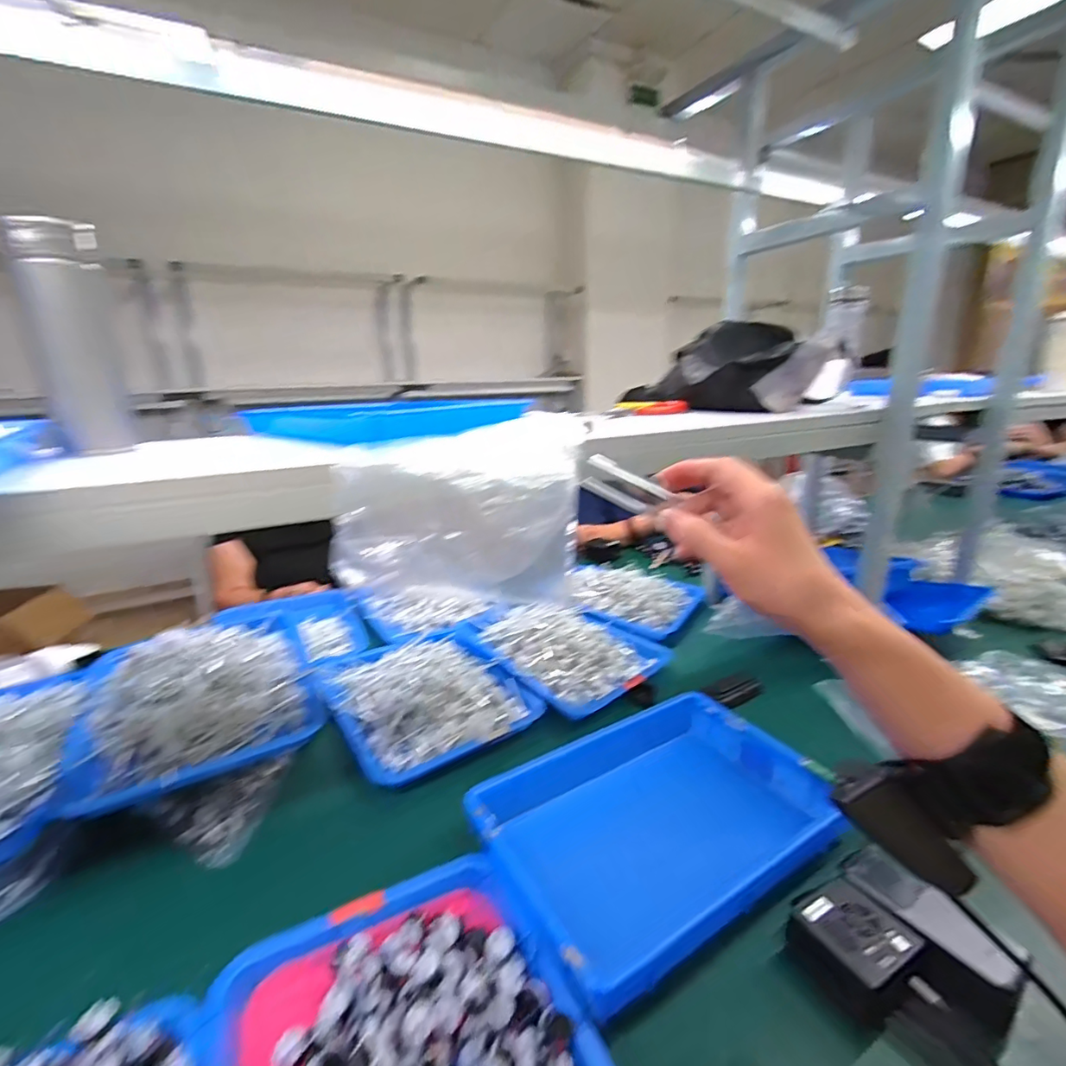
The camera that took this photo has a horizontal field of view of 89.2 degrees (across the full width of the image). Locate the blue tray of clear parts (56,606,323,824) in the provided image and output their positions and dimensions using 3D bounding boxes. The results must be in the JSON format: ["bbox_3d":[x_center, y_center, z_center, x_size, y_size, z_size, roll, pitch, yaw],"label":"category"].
[{"bbox_3d":[-0.409,0.184,0.660,0.252,0.075,0.274,-11,23,-31],"label":"blue tray of clear parts"}]

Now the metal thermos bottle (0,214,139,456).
[{"bbox_3d":[-0.439,-0.184,0.522,0.056,0.204,0.051,-6,21,-19],"label":"metal thermos bottle"}]

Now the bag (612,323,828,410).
[{"bbox_3d":[0.305,-0.261,0.855,0.267,0.118,0.153,14,24,33],"label":"bag"}]

